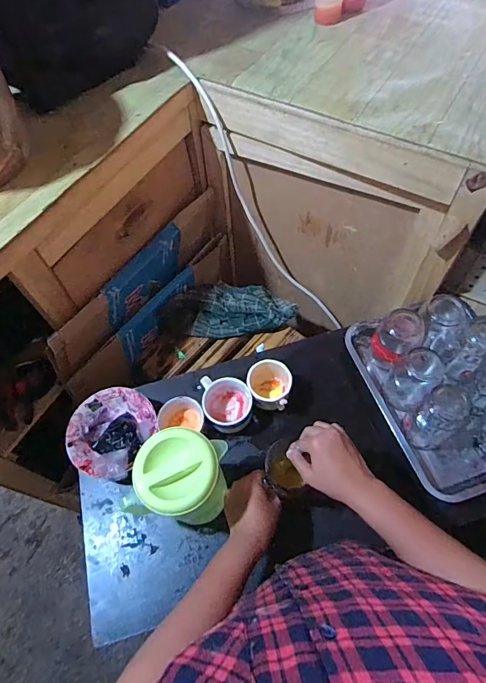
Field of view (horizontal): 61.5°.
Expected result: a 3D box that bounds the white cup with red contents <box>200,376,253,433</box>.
[{"bbox_3d":[-0.026,0.111,0.728,0.084,0.061,0.096,-9,62,-1],"label":"white cup with red contents"}]

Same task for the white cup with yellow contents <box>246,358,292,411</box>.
[{"bbox_3d":[0.048,0.080,0.735,0.077,0.072,0.083,-1,62,3],"label":"white cup with yellow contents"}]

